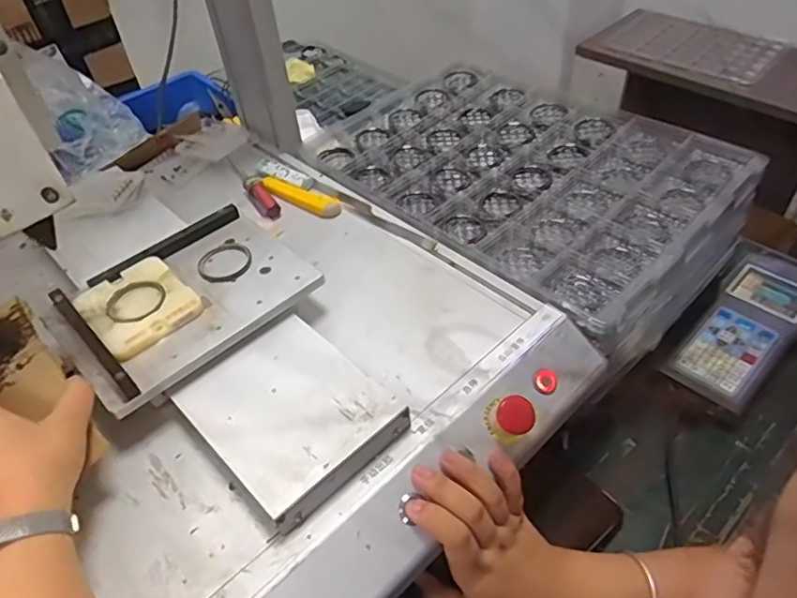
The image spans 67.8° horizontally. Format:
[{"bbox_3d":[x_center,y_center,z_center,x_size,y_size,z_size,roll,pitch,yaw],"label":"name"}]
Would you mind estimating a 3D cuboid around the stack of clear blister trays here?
[{"bbox_3d":[0.129,-0.130,0.691,0.294,0.105,0.483,-34,52,-26],"label":"stack of clear blister trays"}]

